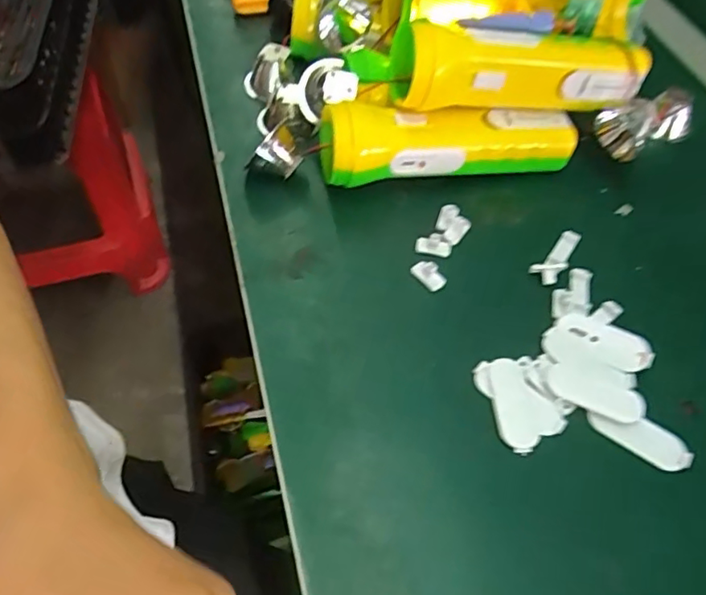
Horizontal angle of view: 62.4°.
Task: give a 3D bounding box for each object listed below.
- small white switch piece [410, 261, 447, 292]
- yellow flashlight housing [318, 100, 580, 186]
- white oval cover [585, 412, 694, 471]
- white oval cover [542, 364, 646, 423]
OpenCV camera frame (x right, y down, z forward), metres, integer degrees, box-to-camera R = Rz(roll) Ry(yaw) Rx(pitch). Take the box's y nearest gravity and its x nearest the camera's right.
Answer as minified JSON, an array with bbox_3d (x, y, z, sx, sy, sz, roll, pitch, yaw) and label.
[{"bbox_3d":[0.044,-0.014,0.340,0.010,0.010,0.020,-37,66,-26],"label":"small white switch piece"},{"bbox_3d":[0.062,-0.104,0.379,0.161,0.047,0.043,-7,56,-10],"label":"yellow flashlight housing"},{"bbox_3d":[0.143,0.069,0.291,0.050,0.004,0.020,27,57,13],"label":"white oval cover"},{"bbox_3d":[0.124,0.049,0.301,0.050,0.005,0.019,21,56,10],"label":"white oval cover"}]

